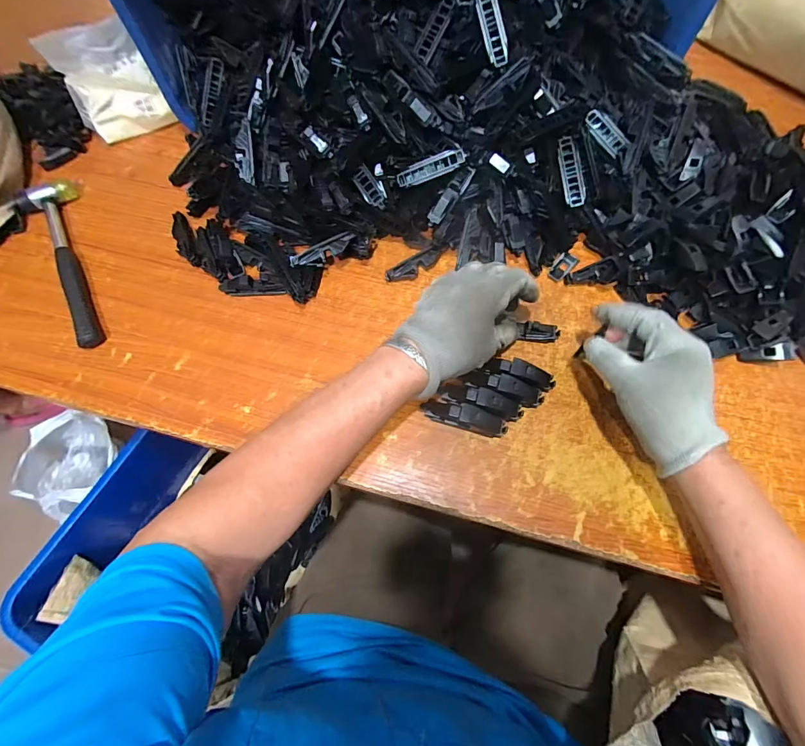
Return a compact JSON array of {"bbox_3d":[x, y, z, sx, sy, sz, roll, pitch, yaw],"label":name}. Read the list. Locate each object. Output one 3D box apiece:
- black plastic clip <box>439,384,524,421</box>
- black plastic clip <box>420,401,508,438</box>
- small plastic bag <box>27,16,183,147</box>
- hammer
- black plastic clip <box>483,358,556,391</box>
[{"bbox_3d":[0.077,0.027,0.369,0.079,0.021,0.021,16,69,7],"label":"black plastic clip"},{"bbox_3d":[0.058,0.041,0.366,0.081,0.023,0.020,18,69,8],"label":"black plastic clip"},{"bbox_3d":[-0.364,-0.358,0.482,0.105,0.109,0.048,-31,71,-11],"label":"small plastic bag"},{"bbox_3d":[-0.379,-0.133,0.440,0.056,0.021,0.245,-30,71,-11],"label":"hammer"},{"bbox_3d":[0.117,0.001,0.380,0.066,0.024,0.019,21,69,9],"label":"black plastic clip"}]

